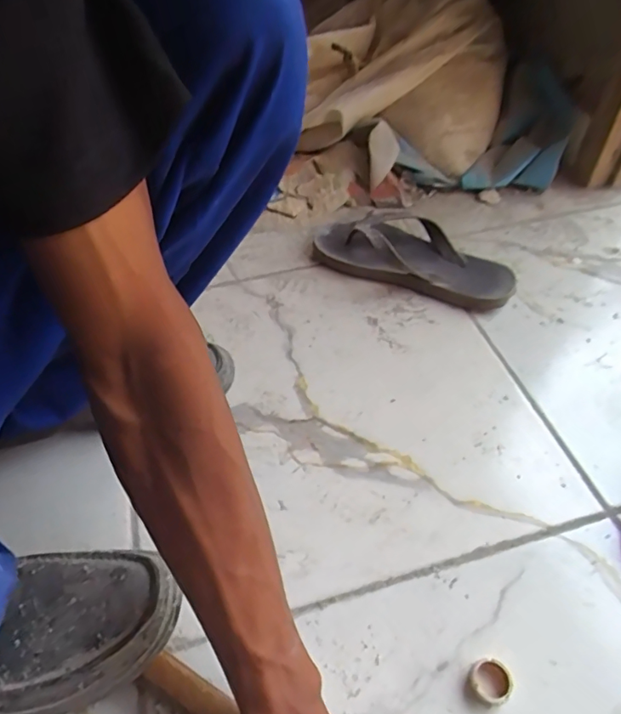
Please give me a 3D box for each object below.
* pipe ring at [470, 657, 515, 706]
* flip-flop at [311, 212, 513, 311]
[{"bbox_3d":[0.126,0.226,0.347,0.027,0.009,0.028,-1,49,1],"label":"pipe ring"},{"bbox_3d":[0.135,-0.138,0.639,0.256,0.059,0.114,23,54,20],"label":"flip-flop"}]

